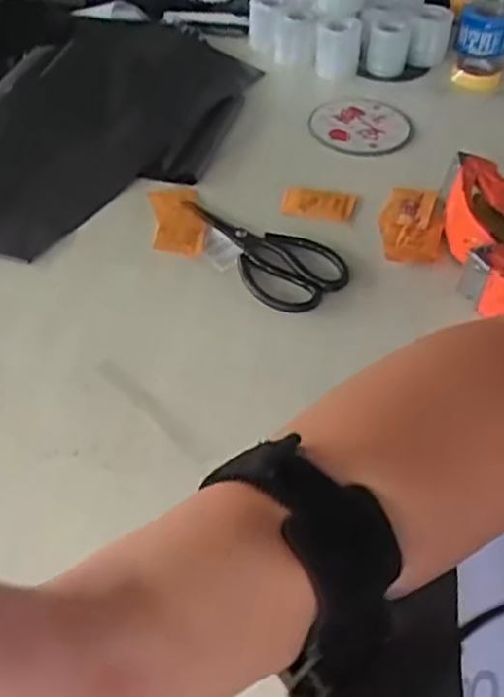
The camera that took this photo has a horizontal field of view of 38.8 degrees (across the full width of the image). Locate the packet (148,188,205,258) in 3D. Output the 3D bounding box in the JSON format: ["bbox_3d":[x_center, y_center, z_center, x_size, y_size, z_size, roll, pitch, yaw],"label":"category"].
[{"bbox_3d":[-0.085,-0.149,0.820,0.057,0.013,0.127,-6,47,-6],"label":"packet"}]

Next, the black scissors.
[{"bbox_3d":[0.010,-0.116,0.786,0.104,0.008,0.218,-28,53,-24],"label":"black scissors"}]

